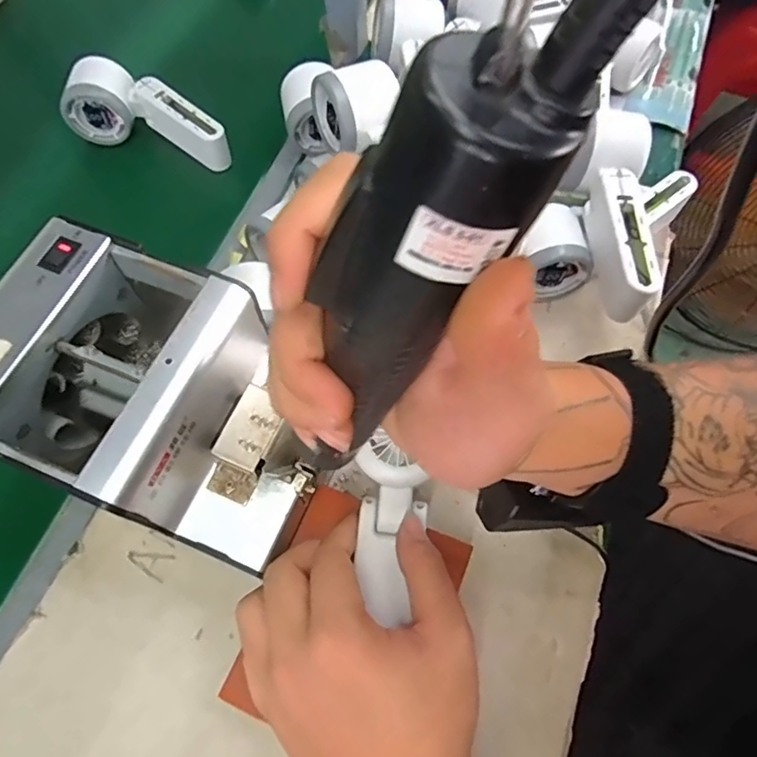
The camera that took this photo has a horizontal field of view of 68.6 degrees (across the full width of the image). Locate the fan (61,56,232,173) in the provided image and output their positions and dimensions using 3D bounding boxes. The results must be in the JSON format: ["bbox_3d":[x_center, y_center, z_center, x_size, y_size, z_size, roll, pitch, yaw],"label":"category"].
[{"bbox_3d":[-0.207,-0.247,0.516,0.155,0.048,0.058,14,68,9],"label":"fan"}]

